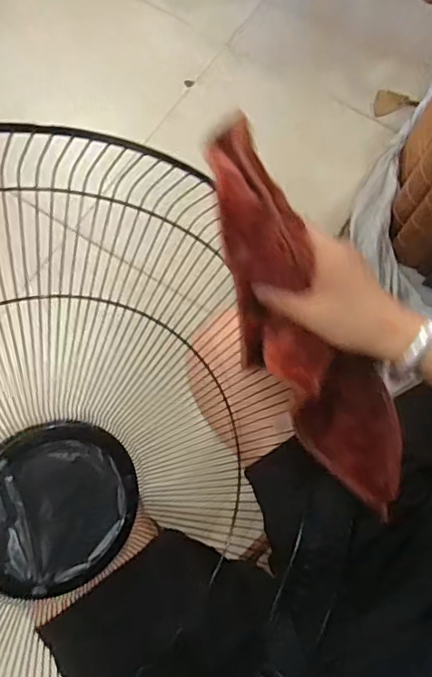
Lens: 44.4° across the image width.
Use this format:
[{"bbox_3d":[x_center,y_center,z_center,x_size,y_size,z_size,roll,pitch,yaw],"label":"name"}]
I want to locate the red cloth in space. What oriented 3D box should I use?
[{"bbox_3d":[0.070,-0.004,0.413,0.078,0.058,0.323,-31,110,-11],"label":"red cloth"}]

